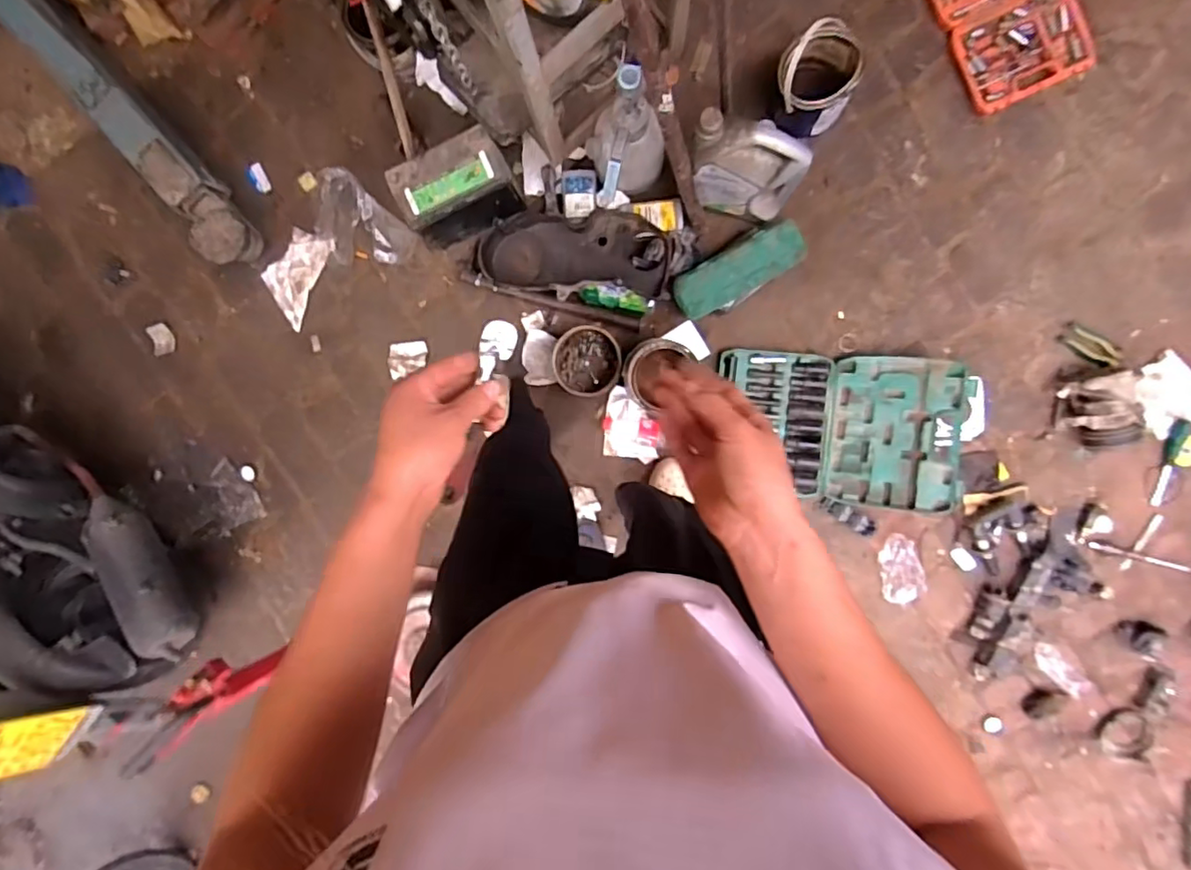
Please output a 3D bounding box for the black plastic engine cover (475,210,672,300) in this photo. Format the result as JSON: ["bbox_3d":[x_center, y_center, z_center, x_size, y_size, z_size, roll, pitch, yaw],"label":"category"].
[{"bbox_3d":[-0.050,-0.387,1.289,0.415,0.094,0.178,0,94,4],"label":"black plastic engine cover"}]

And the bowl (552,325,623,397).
[{"bbox_3d":[-0.018,-0.167,1.354,0.147,0.039,0.151,0,94,4],"label":"bowl"}]

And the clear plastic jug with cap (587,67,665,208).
[{"bbox_3d":[0.057,-0.535,1.095,0.138,0.304,0.139,0,94,4],"label":"clear plastic jug with cap"}]

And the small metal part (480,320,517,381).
[{"bbox_3d":[-0.078,-0.066,0.469,0.025,0.012,0.046,16,95,3],"label":"small metal part"}]

